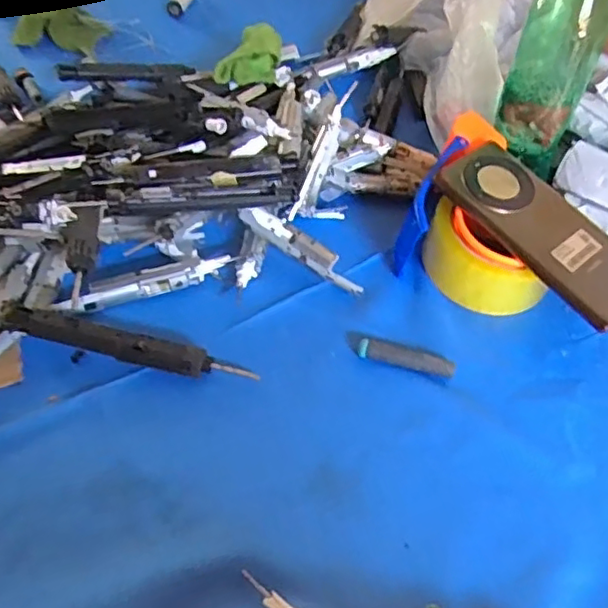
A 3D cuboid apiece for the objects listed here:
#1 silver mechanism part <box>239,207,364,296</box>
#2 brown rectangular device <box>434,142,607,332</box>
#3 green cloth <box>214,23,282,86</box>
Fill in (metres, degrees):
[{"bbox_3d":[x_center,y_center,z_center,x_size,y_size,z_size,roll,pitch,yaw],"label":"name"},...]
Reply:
[{"bbox_3d":[0.000,-0.043,0.490,0.109,0.018,0.016,35,53,0],"label":"silver mechanism part"},{"bbox_3d":[0.179,-0.058,0.470,0.075,0.009,0.163,-34,71,-25],"label":"brown rectangular device"},{"bbox_3d":[-0.053,-0.244,0.625,0.056,0.031,0.076,7,48,0],"label":"green cloth"}]

